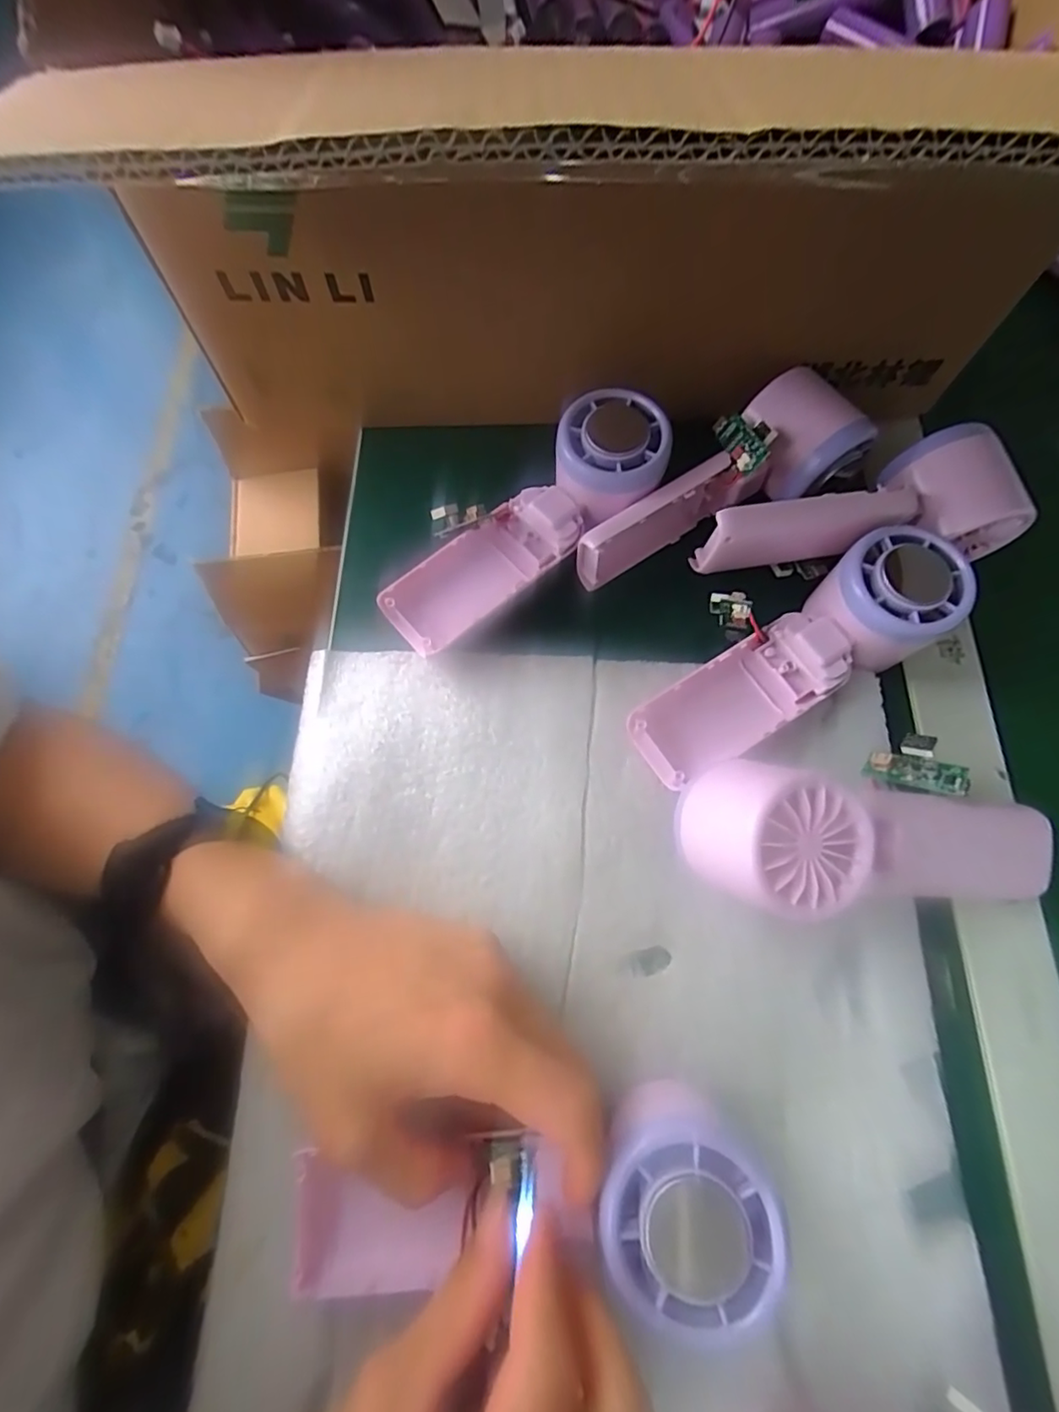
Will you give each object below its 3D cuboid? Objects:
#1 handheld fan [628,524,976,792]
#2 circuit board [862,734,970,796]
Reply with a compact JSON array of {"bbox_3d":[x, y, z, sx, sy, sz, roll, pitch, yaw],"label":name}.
[{"bbox_3d":[0.122,-0.023,0.278,0.167,0.043,0.060,-34,73,6],"label":"handheld fan"},{"bbox_3d":[0.170,0.025,0.257,0.038,0.006,0.023,9,91,42],"label":"circuit board"}]

